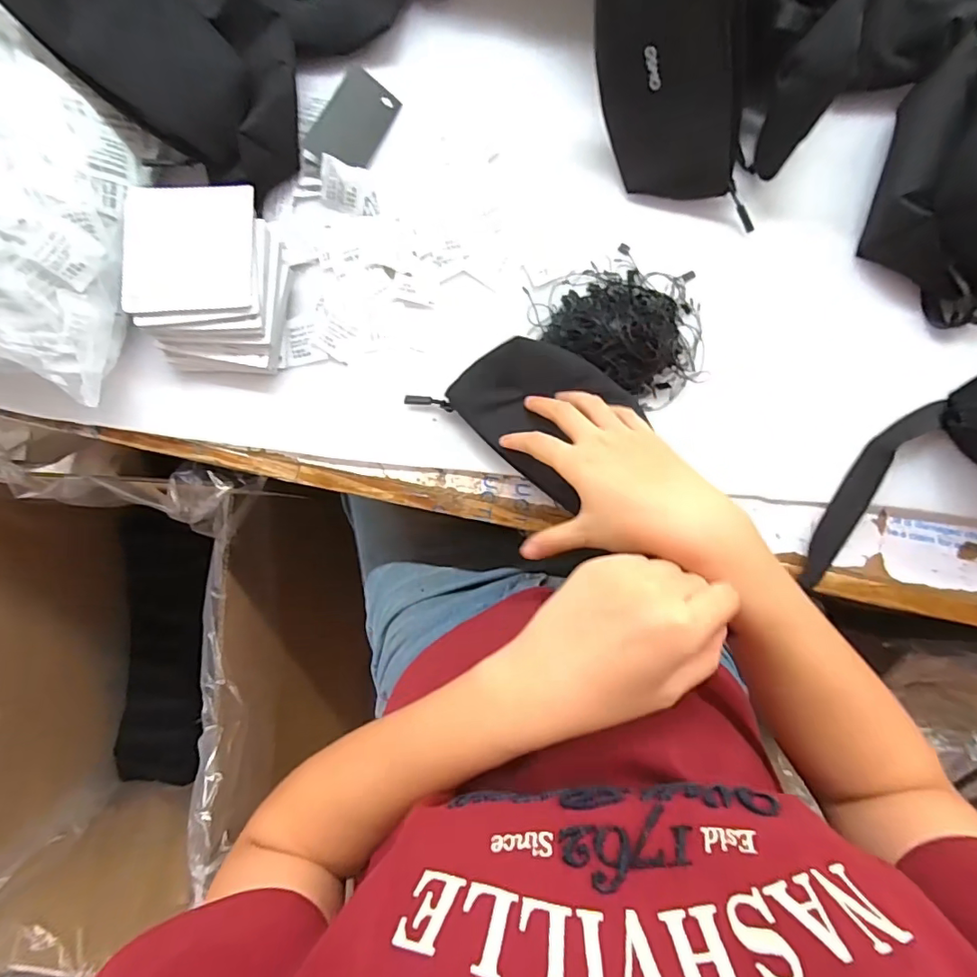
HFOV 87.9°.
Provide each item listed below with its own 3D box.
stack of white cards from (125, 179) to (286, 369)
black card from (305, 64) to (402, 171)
[{"bbox_3d":[-0.235,-0.172,0.428,0.116,0.055,0.135,1,87,5],"label":"stack of white cards"},{"bbox_3d":[-0.119,-0.330,0.454,0.058,0.005,0.090,23,81,-9],"label":"black card"}]

